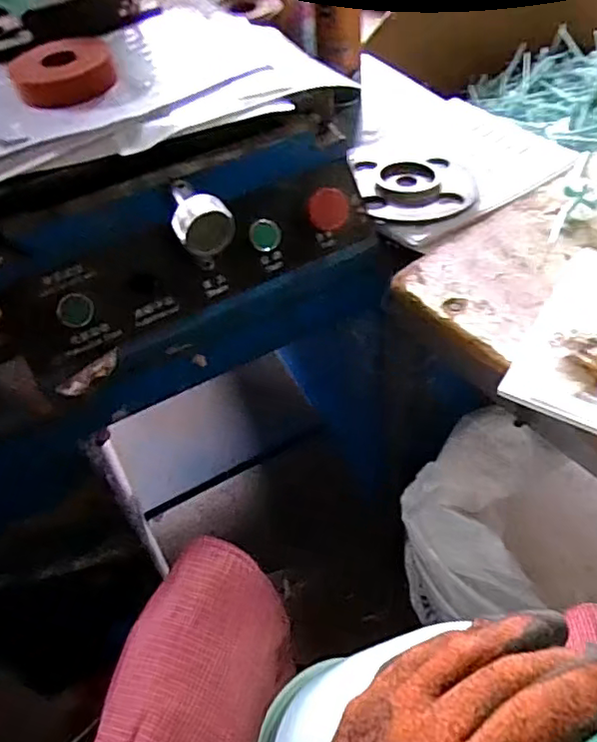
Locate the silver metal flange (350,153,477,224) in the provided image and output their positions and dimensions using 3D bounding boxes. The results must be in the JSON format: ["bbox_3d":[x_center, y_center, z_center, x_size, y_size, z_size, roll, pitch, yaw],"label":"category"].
[{"bbox_3d":[0.128,-0.204,0.670,0.125,0.017,0.125,-3,48,3],"label":"silver metal flange"}]

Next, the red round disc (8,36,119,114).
[{"bbox_3d":[-0.225,-0.287,0.588,0.093,0.030,0.086,-18,49,-10],"label":"red round disc"}]

